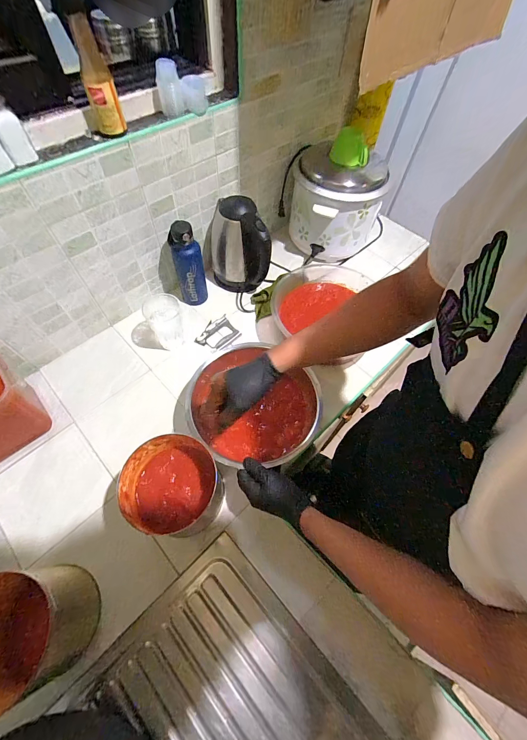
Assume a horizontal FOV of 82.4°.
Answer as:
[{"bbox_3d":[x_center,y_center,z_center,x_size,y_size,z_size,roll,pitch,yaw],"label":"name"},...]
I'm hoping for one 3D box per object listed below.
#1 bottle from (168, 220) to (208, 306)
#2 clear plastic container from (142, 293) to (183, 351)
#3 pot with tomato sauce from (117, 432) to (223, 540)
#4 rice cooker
[{"bbox_3d":[-0.189,-0.264,0.767,0.070,0.210,0.063,-11,63,-9],"label":"bottle"},{"bbox_3d":[-0.240,-0.125,0.759,0.085,0.111,0.083,1,62,-3],"label":"clear plastic container"},{"bbox_3d":[-0.160,0.218,0.558,0.160,0.133,0.158,1,62,-3],"label":"pot with tomato sauce"},{"bbox_3d":[0.208,-0.490,0.893,0.236,0.235,0.217,4,62,-1],"label":"rice cooker"}]

